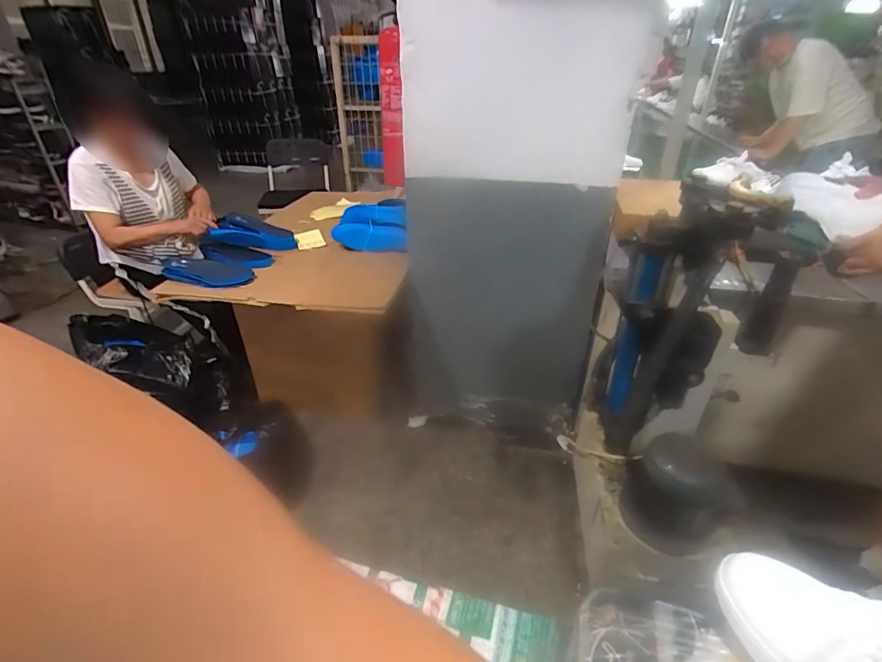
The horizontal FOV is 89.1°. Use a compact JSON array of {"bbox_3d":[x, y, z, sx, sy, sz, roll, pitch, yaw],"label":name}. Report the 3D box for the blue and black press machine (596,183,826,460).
[{"bbox_3d":[0.560,-0.004,1.011,0.295,0.607,0.216,-8,33,-14],"label":"blue and black press machine"}]

